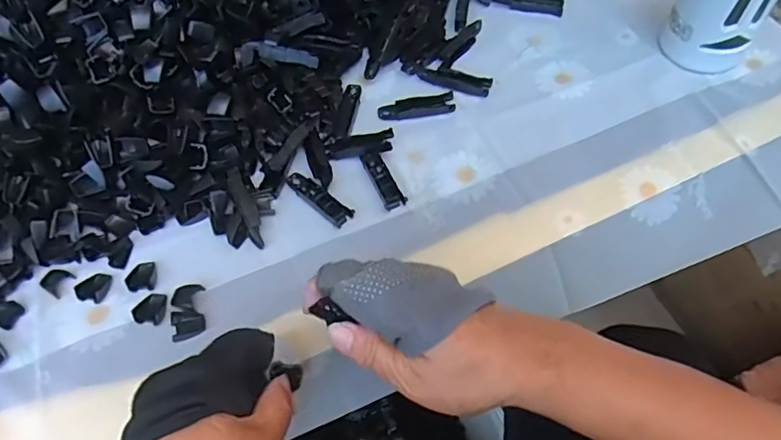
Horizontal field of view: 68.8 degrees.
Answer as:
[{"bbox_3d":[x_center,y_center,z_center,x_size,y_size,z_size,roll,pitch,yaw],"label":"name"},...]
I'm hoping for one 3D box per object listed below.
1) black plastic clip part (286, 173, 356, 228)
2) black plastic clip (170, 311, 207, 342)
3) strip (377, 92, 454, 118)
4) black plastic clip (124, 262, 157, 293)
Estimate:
[{"bbox_3d":[-0.058,-0.018,0.447,0.065,0.004,0.018,37,64,21],"label":"black plastic clip part"},{"bbox_3d":[-0.142,0.073,0.401,0.022,0.004,0.022,-15,59,-10],"label":"black plastic clip"},{"bbox_3d":[0.022,-0.098,0.491,0.065,0.005,0.020,-4,57,-4],"label":"strip"},{"bbox_3d":[-0.183,0.041,0.420,0.020,0.004,0.023,-7,58,-5],"label":"black plastic clip"}]

